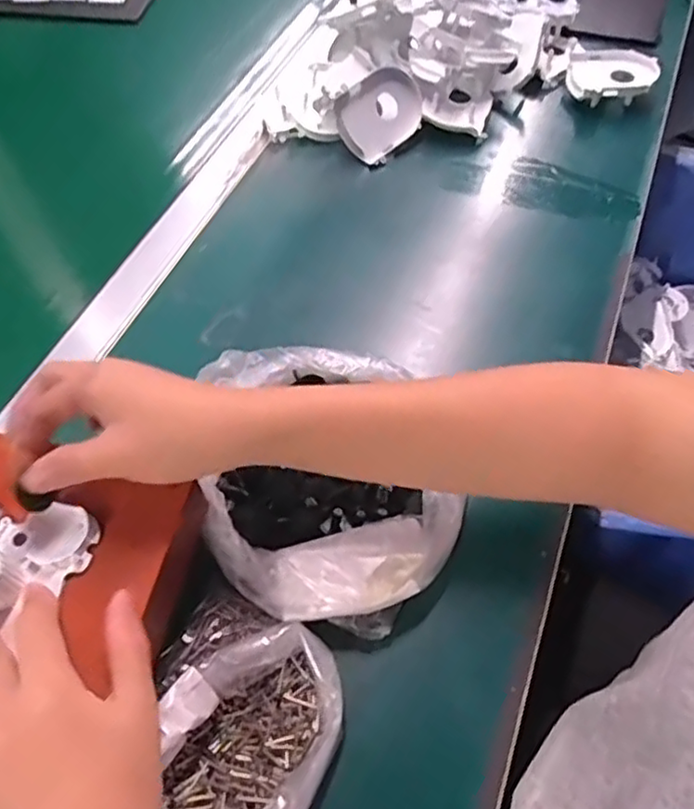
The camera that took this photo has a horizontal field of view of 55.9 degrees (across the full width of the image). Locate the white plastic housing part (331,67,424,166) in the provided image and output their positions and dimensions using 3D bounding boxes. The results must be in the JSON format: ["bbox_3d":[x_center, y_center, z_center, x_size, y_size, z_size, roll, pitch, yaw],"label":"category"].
[{"bbox_3d":[0.031,-0.271,0.613,0.082,0.066,0.024,-33,23,-9],"label":"white plastic housing part"}]

